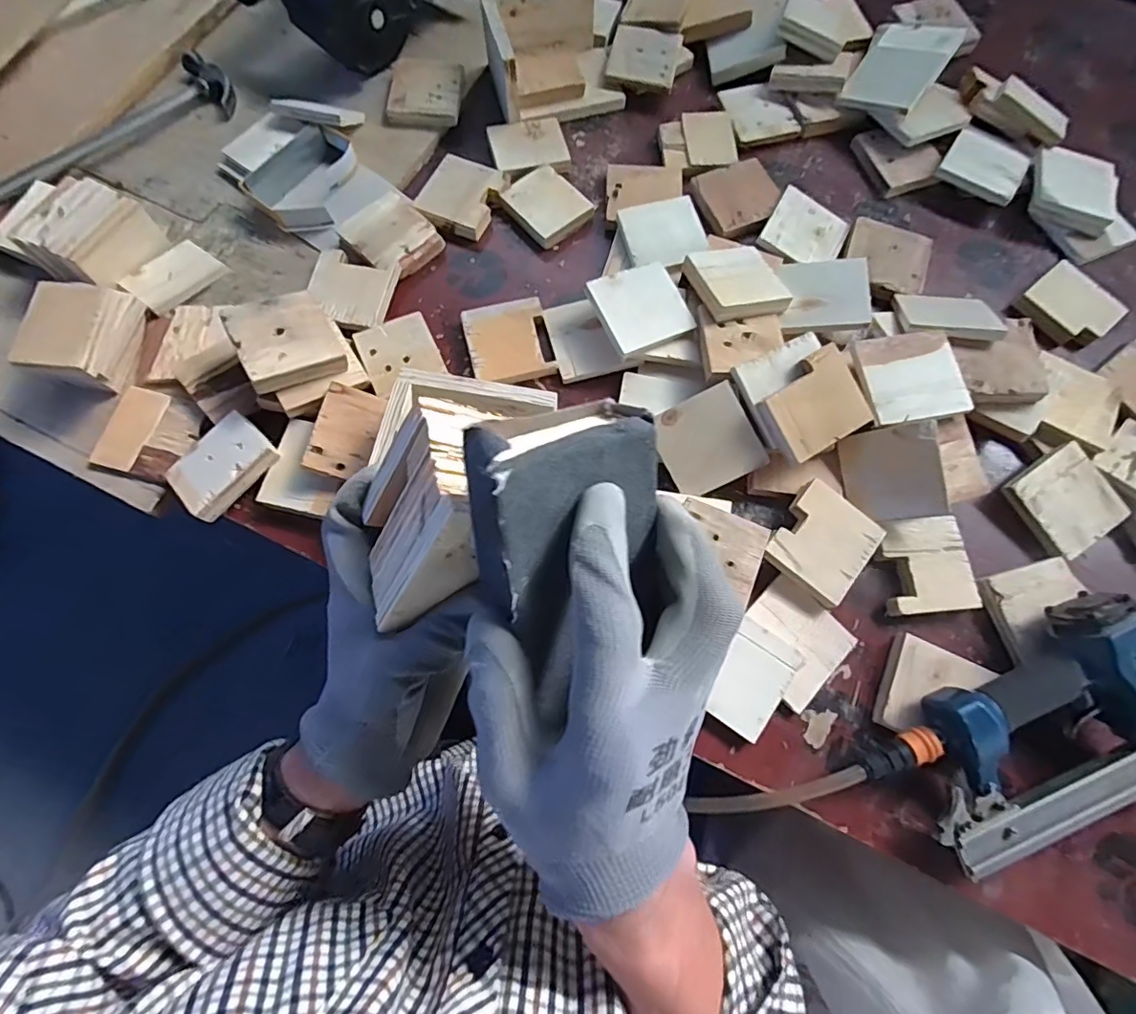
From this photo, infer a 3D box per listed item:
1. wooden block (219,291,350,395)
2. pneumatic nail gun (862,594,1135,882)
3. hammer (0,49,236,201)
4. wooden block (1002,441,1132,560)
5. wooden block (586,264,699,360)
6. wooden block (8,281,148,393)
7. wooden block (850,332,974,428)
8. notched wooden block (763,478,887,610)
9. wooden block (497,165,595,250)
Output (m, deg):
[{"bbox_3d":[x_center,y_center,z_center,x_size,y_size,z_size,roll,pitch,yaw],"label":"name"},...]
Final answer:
[{"bbox_3d":[-0.279,-0.166,0.538,0.089,0.017,0.097,-26,78,-25],"label":"wooden block"},{"bbox_3d":[0.402,0.206,0.459,0.255,0.075,0.157,-31,78,-11],"label":"pneumatic nail gun"},{"bbox_3d":[-0.576,-0.434,0.654,0.368,0.045,0.098,-43,80,-13],"label":"hammer"},{"bbox_3d":[0.506,-0.007,0.550,0.095,0.015,0.092,-27,77,-10],"label":"wooden block"},{"bbox_3d":[0.077,-0.210,0.572,0.091,0.010,0.090,-24,80,-11],"label":"wooden block"},{"bbox_3d":[-0.493,-0.174,0.553,0.073,0.062,0.104,6,74,-1],"label":"wooden block"},{"bbox_3d":[0.335,-0.126,0.533,0.096,0.012,0.093,-5,74,-4],"label":"wooden block"},{"bbox_3d":[0.244,0.035,0.521,0.084,0.025,0.091,36,75,7],"label":"notched wooden block"},{"bbox_3d":[-0.026,-0.362,0.652,0.077,0.017,0.091,-39,79,-12],"label":"wooden block"}]

